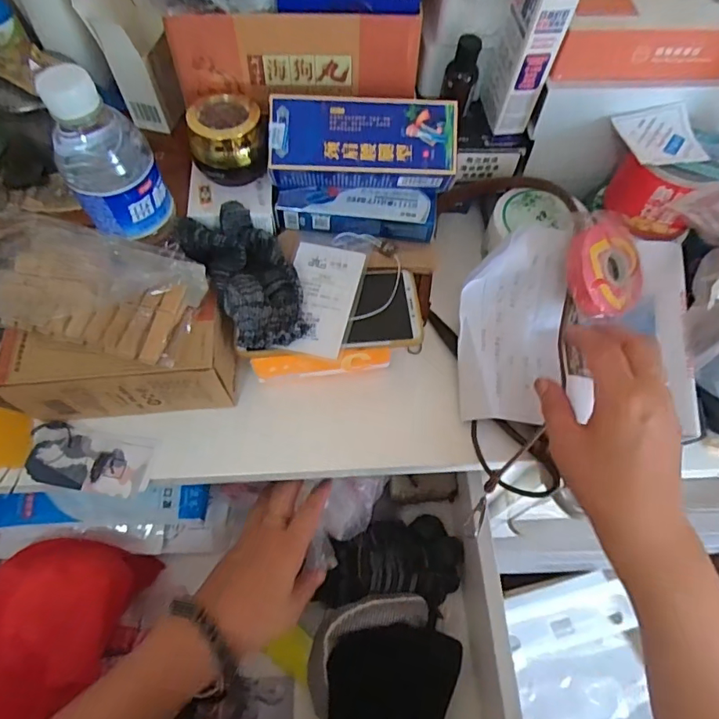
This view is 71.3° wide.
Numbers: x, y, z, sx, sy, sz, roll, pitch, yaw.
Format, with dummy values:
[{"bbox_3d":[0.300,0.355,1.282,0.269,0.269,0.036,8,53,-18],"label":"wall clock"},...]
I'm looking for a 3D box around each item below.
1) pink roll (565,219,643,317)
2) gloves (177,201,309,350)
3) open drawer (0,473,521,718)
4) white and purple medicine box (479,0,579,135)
[{"bbox_3d":[0.216,-0.078,0.435,0.076,0.014,0.078,1,87,-24],"label":"pink roll"},{"bbox_3d":[-0.090,-0.068,0.408,0.070,0.034,0.127,-29,67,-15],"label":"gloves"},{"bbox_3d":[-0.131,0.259,0.456,0.500,0.121,0.277,-3,63,-2],"label":"open drawer"},{"bbox_3d":[0.139,-0.260,0.424,0.036,0.120,0.050,-9,63,-5],"label":"white and purple medicine box"}]

